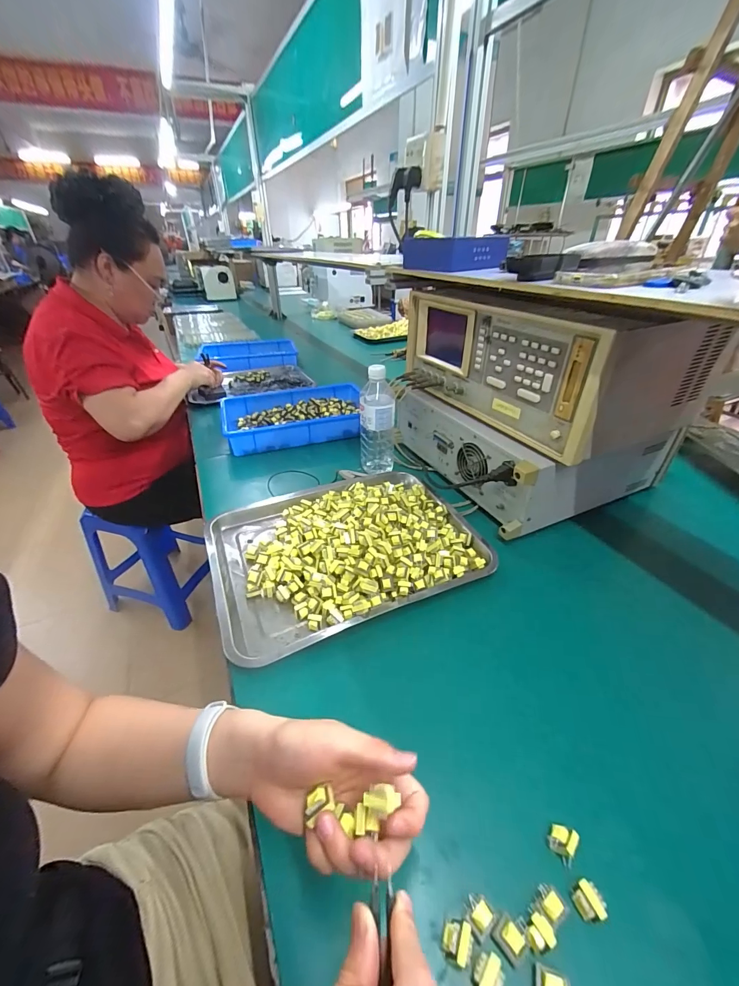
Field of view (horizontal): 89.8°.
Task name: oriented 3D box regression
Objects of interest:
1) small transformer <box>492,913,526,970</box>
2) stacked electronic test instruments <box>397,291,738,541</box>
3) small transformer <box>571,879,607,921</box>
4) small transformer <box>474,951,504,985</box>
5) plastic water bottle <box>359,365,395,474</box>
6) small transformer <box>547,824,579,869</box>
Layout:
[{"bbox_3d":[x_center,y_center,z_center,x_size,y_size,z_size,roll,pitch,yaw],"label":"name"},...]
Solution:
[{"bbox_3d":[0.099,0.306,0.257,0.020,0.018,0.022,-28,43,-34],"label":"small transformer"},{"bbox_3d":[0.286,-0.181,0.681,0.351,0.319,0.423,-16,38,-21],"label":"stacked electronic test instruments"},{"bbox_3d":[0.158,0.296,0.268,0.016,0.018,0.019,-18,39,-24],"label":"small transformer"},{"bbox_3d":[0.077,0.315,0.242,0.016,0.018,0.019,18,39,25],"label":"small transformer"},{"bbox_3d":[0.015,-0.139,0.728,0.067,0.217,0.062,-1,35,0],"label":"plastic water bottle"},{"bbox_3d":[0.153,0.277,0.293,0.018,0.017,0.018,17,39,24],"label":"small transformer"}]

